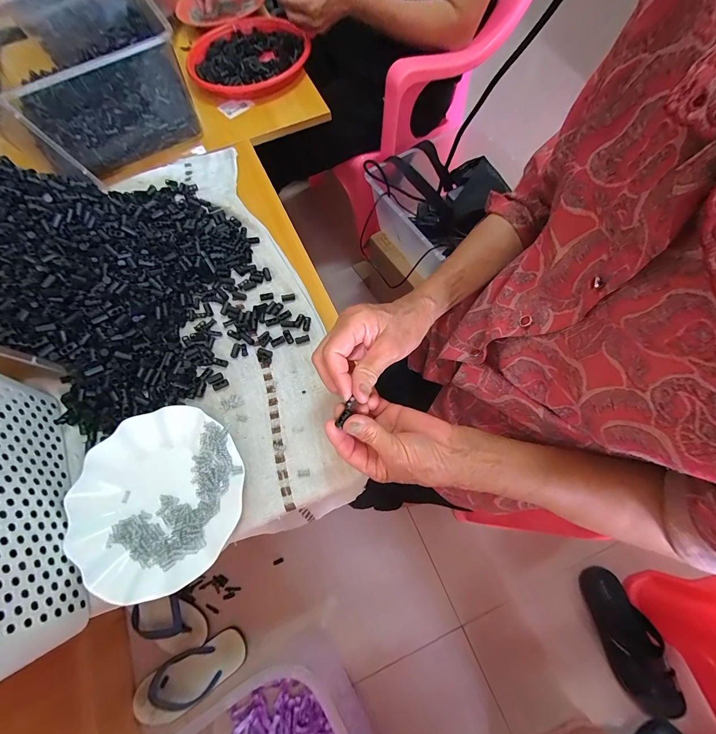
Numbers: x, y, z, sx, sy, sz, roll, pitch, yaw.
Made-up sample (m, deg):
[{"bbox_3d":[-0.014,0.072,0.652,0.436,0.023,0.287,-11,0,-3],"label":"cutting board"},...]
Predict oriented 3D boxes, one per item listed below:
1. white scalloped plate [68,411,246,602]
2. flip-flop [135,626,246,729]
[{"bbox_3d":[-0.214,0.139,0.359,0.179,0.025,0.180,-1,68,3],"label":"white scalloped plate"},{"bbox_3d":[-0.353,0.654,0.703,0.235,0.035,0.097,-31,70,-9],"label":"flip-flop"}]

